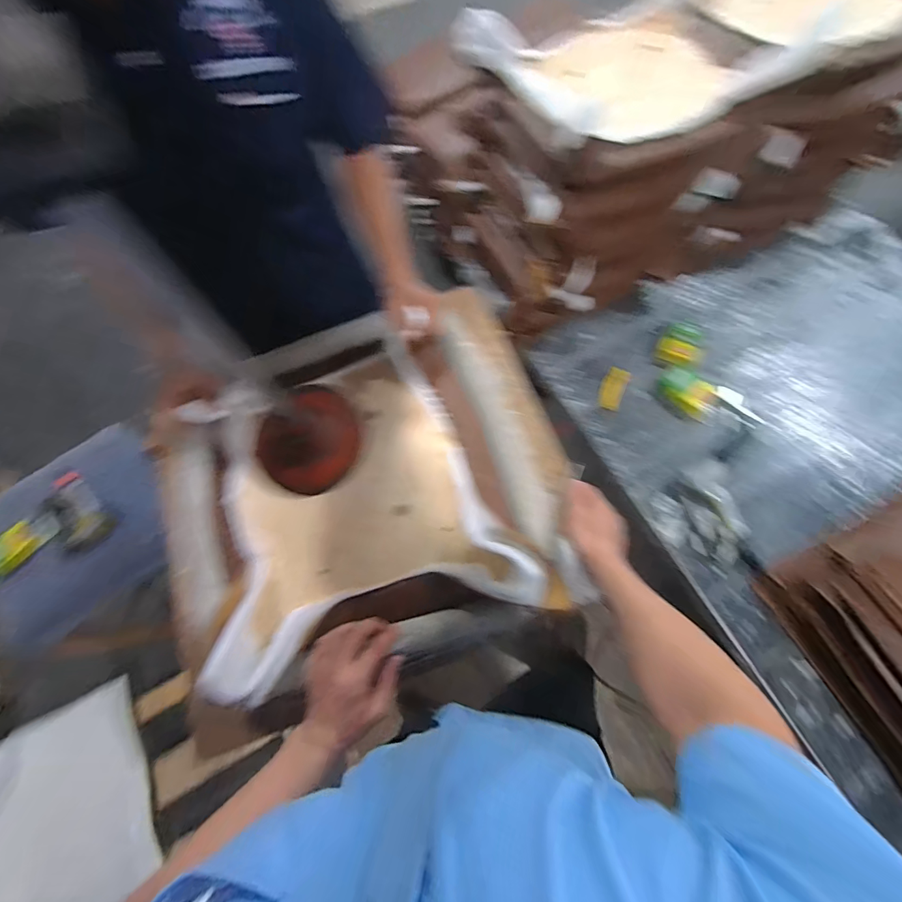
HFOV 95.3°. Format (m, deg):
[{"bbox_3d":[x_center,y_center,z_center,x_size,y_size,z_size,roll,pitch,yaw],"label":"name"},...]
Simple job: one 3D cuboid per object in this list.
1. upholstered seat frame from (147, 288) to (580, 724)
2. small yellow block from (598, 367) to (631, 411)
[{"bbox_3d":[-0.112,0.029,0.640,0.581,0.133,0.510,-16,69,-3],"label":"upholstered seat frame"},{"bbox_3d":[0.417,-0.160,1.053,0.056,0.010,0.112,20,79,27],"label":"small yellow block"}]

